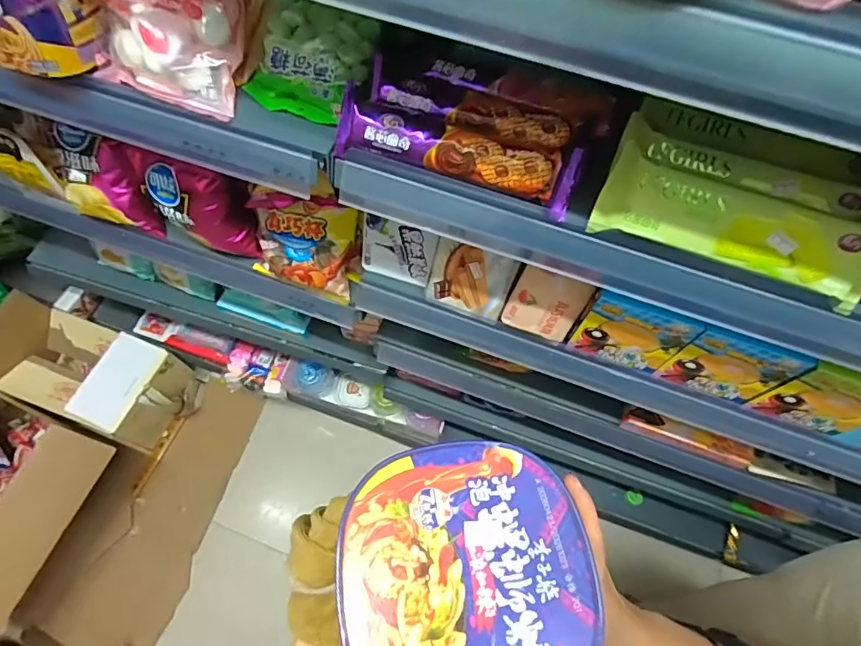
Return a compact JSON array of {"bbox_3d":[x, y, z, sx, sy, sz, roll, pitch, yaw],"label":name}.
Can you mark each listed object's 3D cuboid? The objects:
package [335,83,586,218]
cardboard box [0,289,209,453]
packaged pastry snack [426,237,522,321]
[{"bbox_3d":[0.023,-0.150,0.426,0.215,0.042,0.048,17,66,6],"label":"package"},{"bbox_3d":[-0.922,0.141,1.325,0.486,0.267,0.248,20,66,8],"label":"cardboard box"},{"bbox_3d":[0.055,-0.062,0.615,0.103,0.101,0.035,19,46,8],"label":"packaged pastry snack"}]

